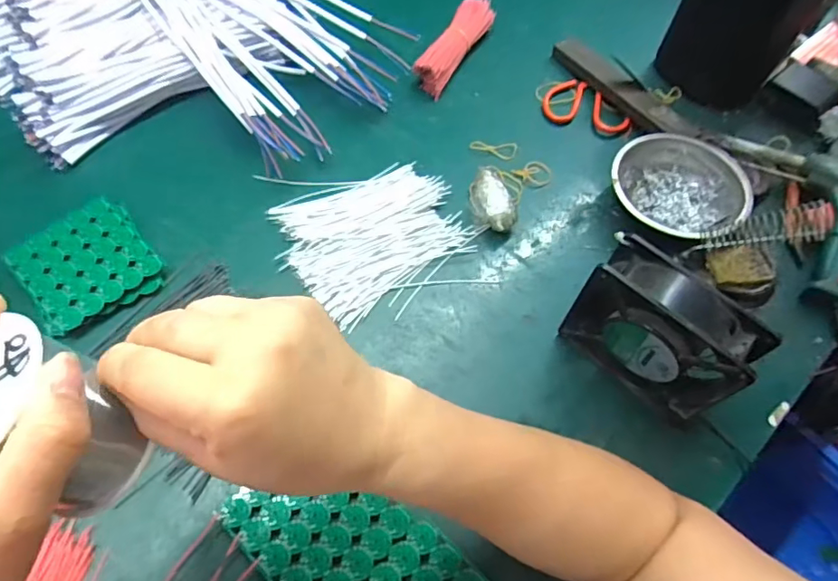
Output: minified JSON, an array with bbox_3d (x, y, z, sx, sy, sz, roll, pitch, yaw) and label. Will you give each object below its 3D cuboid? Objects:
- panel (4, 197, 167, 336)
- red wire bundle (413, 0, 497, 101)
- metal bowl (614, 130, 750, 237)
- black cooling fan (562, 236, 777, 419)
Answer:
[{"bbox_3d":[-0.291,-0.022,0.460,0.101,0.015,0.115,-36,69,-21],"label":"panel"},{"bbox_3d":[0.044,-0.292,0.621,0.040,0.034,0.154,26,63,10],"label":"red wire bundle"},{"bbox_3d":[0.250,-0.099,0.518,0.129,0.040,0.123,-19,64,-13],"label":"metal bowl"},{"bbox_3d":[0.175,0.035,0.394,0.115,0.123,0.043,39,66,17],"label":"black cooling fan"}]

